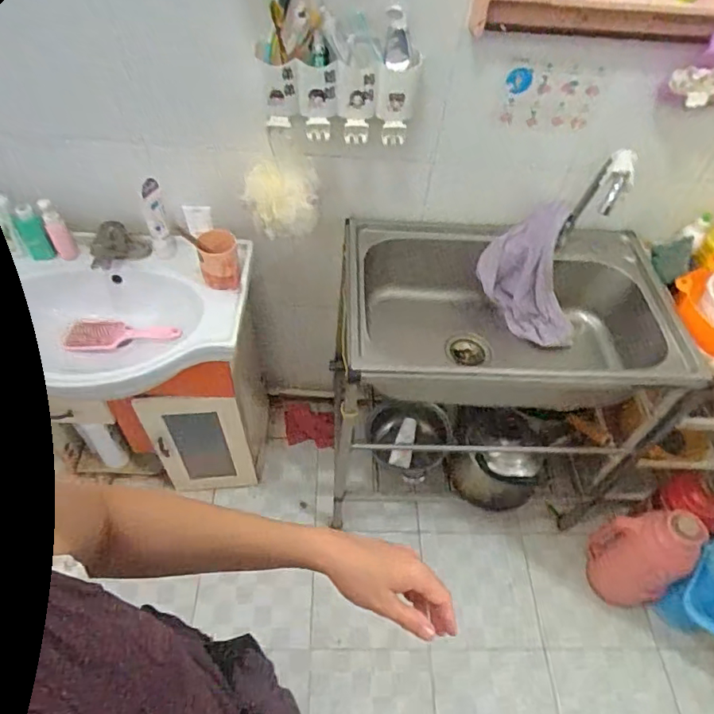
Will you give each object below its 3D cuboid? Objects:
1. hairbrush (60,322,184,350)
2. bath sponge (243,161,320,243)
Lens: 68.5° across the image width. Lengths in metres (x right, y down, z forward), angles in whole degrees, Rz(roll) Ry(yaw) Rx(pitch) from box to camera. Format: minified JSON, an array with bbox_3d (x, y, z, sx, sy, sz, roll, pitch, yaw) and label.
[{"bbox_3d":[-0.516,-0.049,1.162,0.253,0.039,0.072,1,51,-5],"label":"hairbrush"},{"bbox_3d":[-0.155,-0.323,1.073,0.144,0.133,0.114,-6,52,-11],"label":"bath sponge"}]

